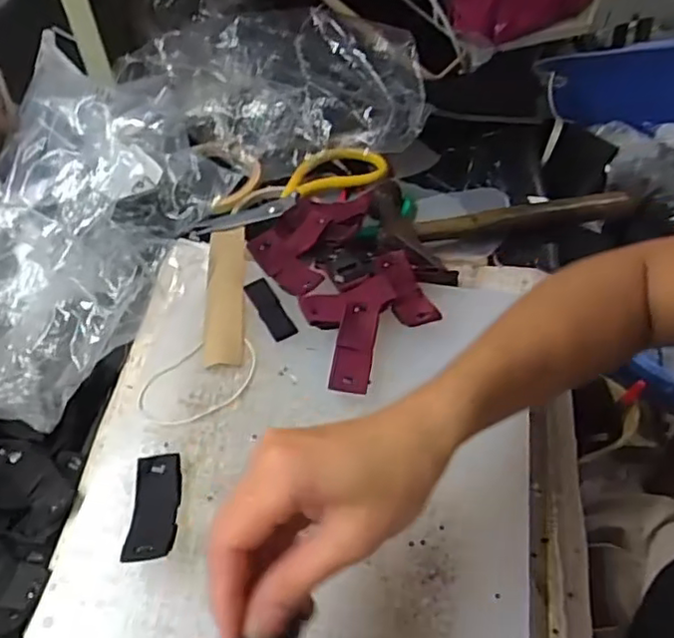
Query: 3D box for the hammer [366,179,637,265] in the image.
[{"bbox_3d":[0.153,-0.104,0.569,0.238,0.032,0.081,-14,54,-11],"label":"hammer"}]

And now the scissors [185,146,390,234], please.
[{"bbox_3d":[-0.044,-0.119,0.580,0.193,0.024,0.049,-20,56,-15],"label":"scissors"}]

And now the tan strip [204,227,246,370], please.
[{"bbox_3d":[-0.082,-0.021,0.470,0.026,0.006,0.126,-3,53,-2],"label":"tan strip"}]

